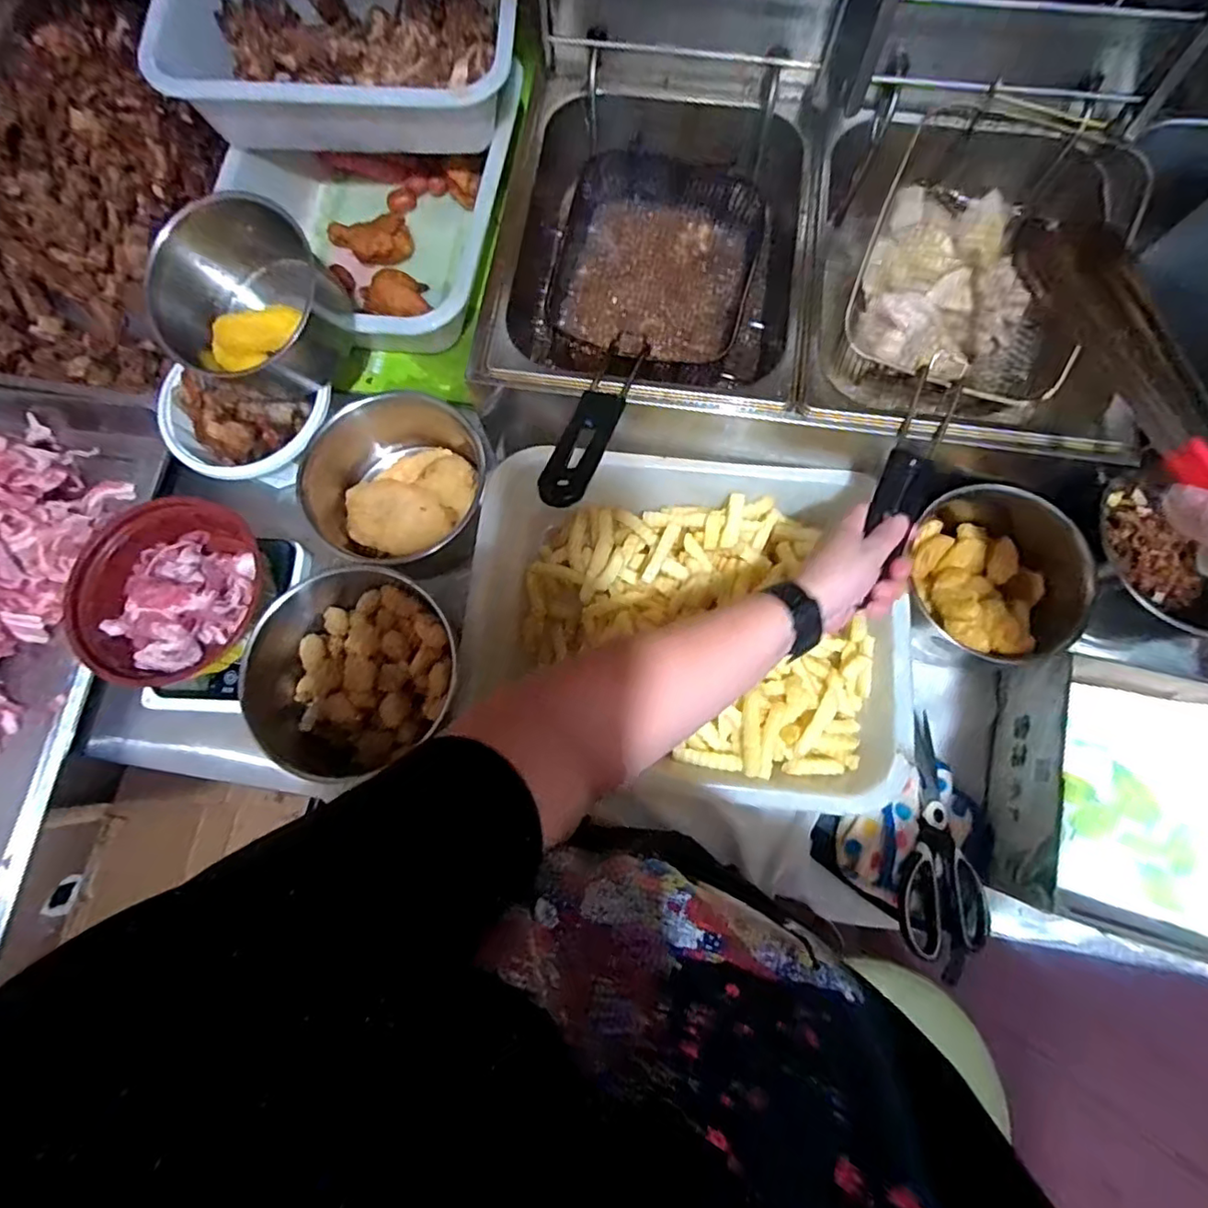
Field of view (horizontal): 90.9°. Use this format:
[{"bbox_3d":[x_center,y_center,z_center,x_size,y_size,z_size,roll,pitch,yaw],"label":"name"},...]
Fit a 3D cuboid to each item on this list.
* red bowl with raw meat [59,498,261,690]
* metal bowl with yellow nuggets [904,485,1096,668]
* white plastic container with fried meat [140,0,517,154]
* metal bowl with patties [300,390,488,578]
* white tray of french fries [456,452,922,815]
[{"bbox_3d":[-0.420,-0.011,0.581,0.180,0.089,0.167,0,77,2],"label":"red bowl with raw meat"},{"bbox_3d":[0.350,-0.022,0.557,0.152,0.085,0.159,0,77,2],"label":"metal bowl with yellow nuggets"},{"bbox_3d":[-0.254,-0.591,0.624,0.346,0.126,0.210,-1,77,1],"label":"white plastic container with fried meat"},{"bbox_3d":[-0.200,-0.121,0.605,0.204,0.090,0.160,22,78,7],"label":"metal bowl with patties"},{"bbox_3d":[0.075,0.002,0.562,0.381,0.083,0.309,10,77,4],"label":"white tray of french fries"}]

